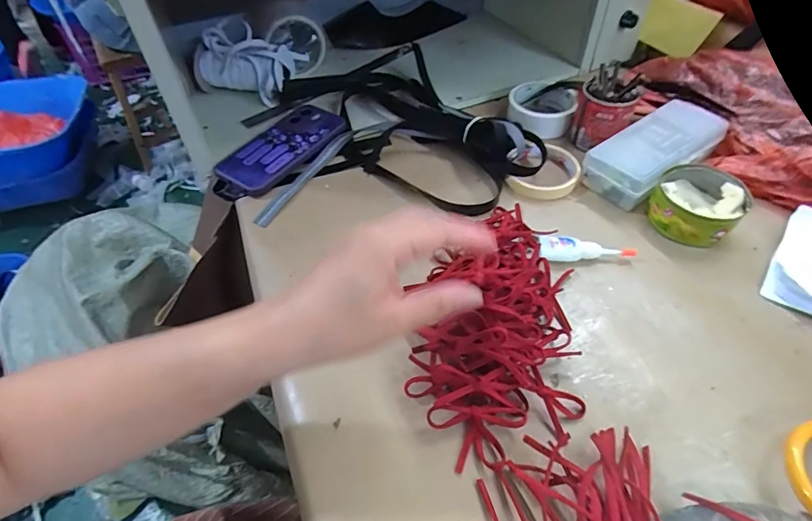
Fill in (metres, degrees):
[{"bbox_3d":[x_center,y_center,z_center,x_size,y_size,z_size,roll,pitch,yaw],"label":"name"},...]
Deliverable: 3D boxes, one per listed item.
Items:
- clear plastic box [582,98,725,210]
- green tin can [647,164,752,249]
[{"bbox_3d":[0.286,-0.125,0.514,0.157,0.049,0.078,-29,54,-19],"label":"clear plastic box"},{"bbox_3d":[0.303,-0.058,0.461,0.081,0.046,0.079,-2,50,3],"label":"green tin can"}]

